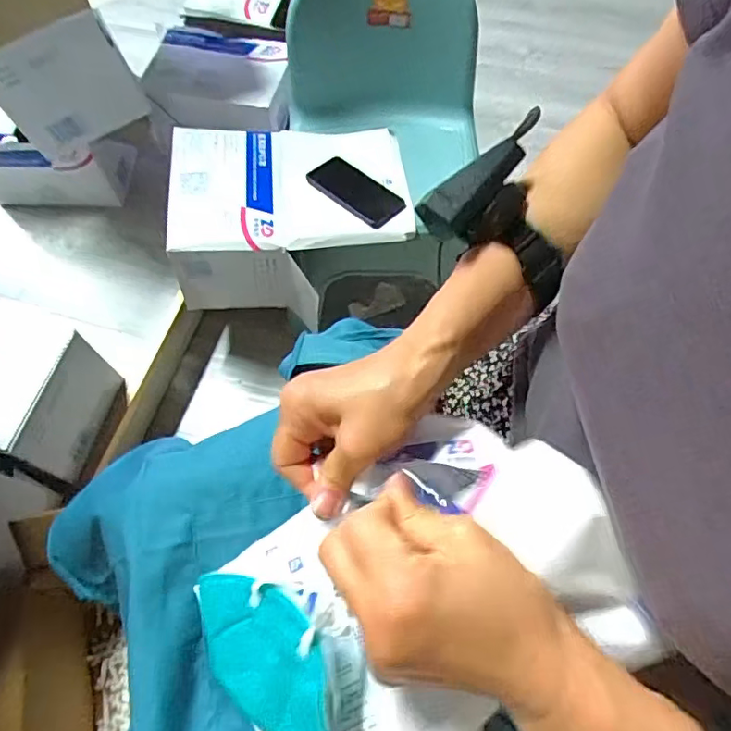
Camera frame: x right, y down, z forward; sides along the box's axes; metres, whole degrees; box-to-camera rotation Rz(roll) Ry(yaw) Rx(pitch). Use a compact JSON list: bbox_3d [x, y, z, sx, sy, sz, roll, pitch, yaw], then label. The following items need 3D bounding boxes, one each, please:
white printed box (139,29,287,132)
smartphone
[{"bbox_3d":[-0.267,-0.509,0.996,0.239,0.091,0.180,4,64,3],"label":"white printed box"},{"bbox_3d":[-0.019,-0.283,0.877,0.158,0.015,0.077,38,71,17],"label":"smartphone"}]

